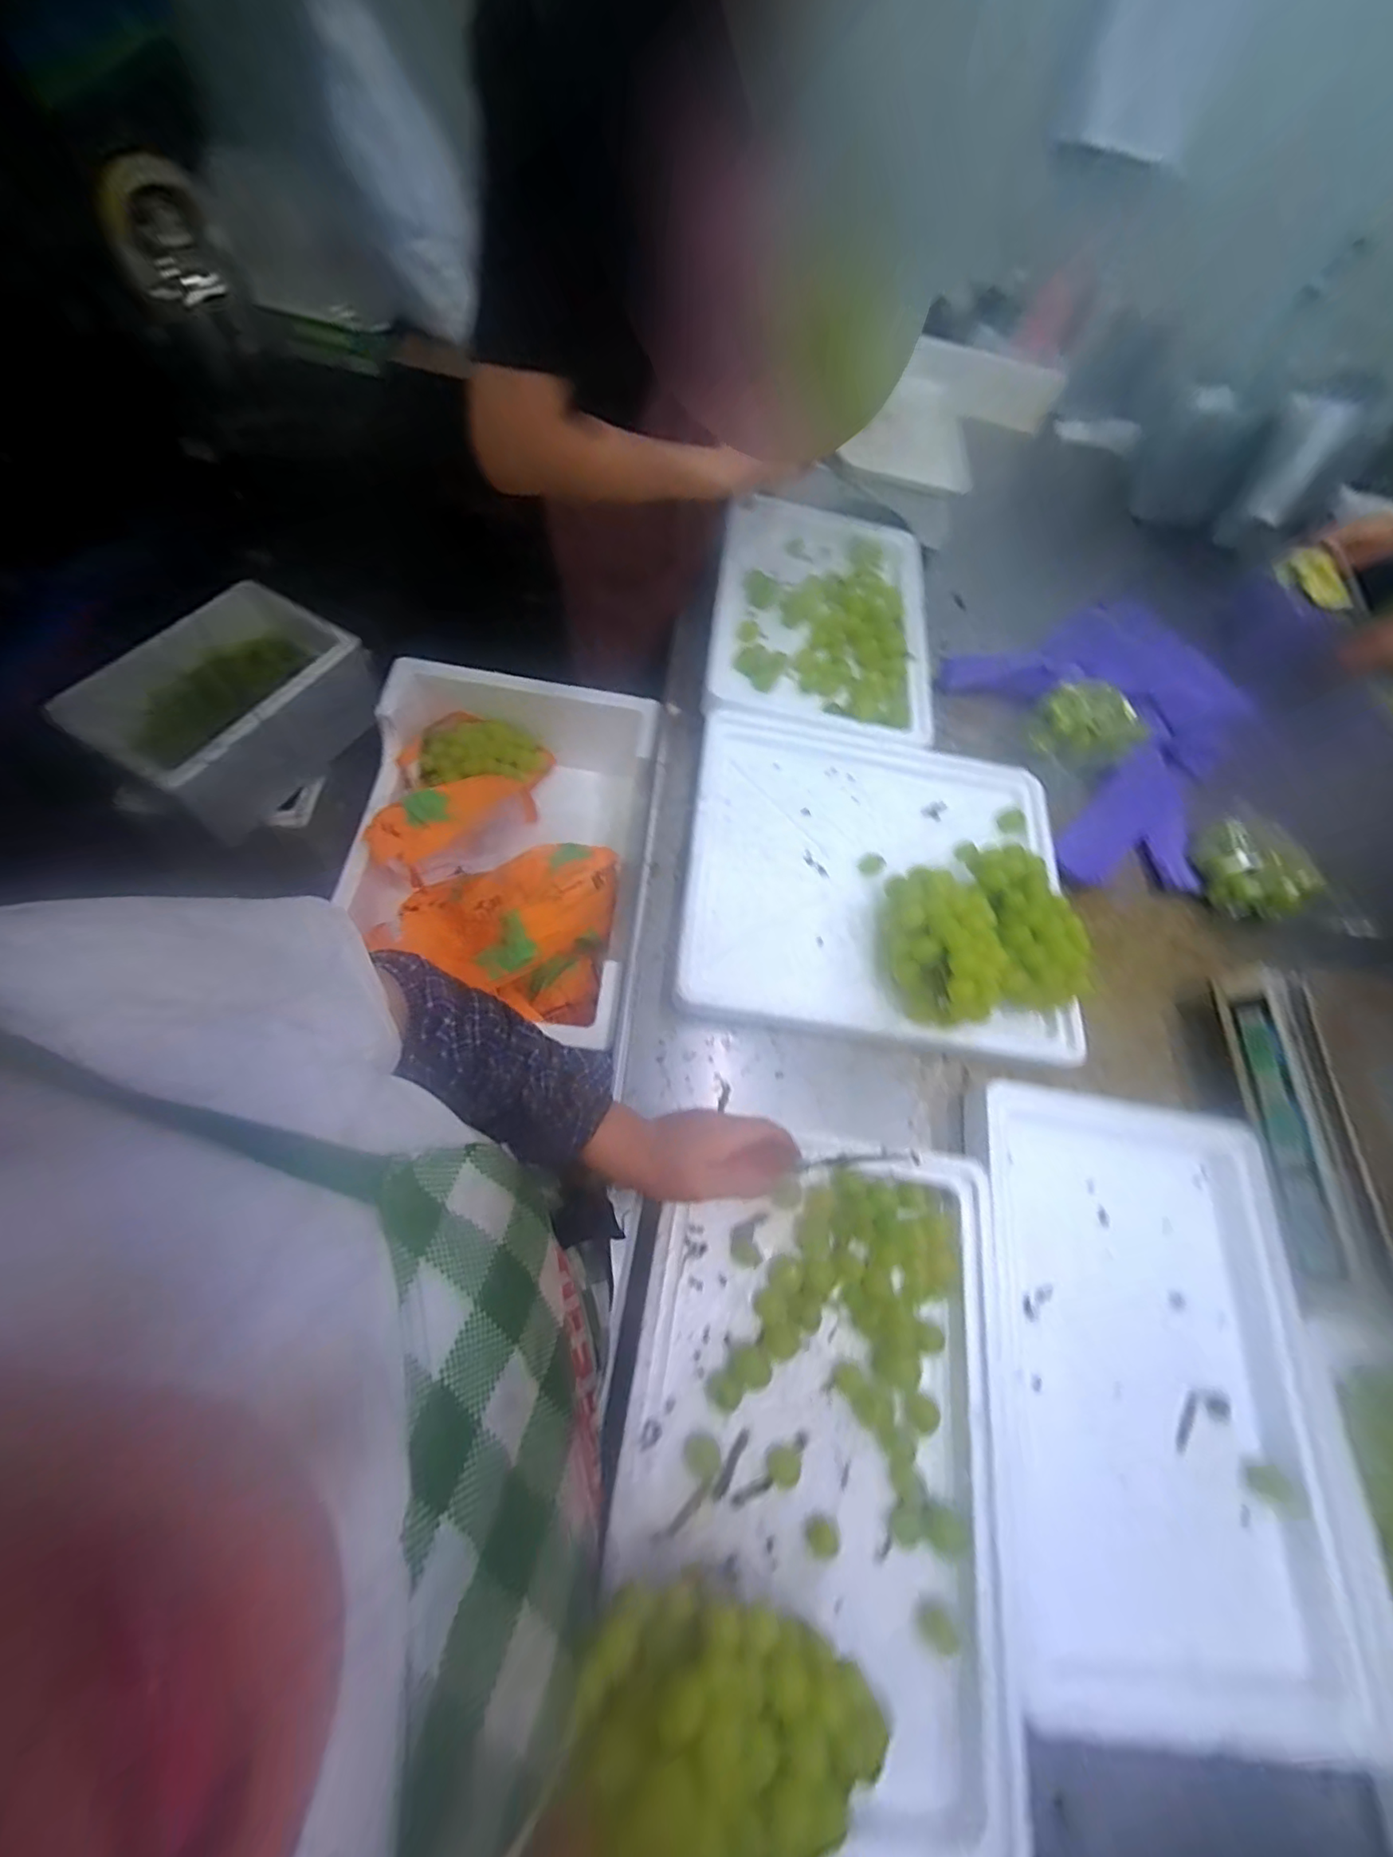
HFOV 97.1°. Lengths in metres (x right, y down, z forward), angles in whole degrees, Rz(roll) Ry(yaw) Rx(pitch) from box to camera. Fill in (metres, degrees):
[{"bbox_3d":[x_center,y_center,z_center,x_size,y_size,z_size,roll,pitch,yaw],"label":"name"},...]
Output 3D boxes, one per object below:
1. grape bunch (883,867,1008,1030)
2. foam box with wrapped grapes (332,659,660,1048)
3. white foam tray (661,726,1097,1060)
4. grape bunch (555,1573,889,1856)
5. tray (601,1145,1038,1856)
[{"bbox_3d":[0.242,0.014,0.634,0.086,0.107,0.169,0,66,-11],"label":"grape bunch"},{"bbox_3d":[-0.248,-0.086,0.789,0.339,0.157,0.469,7,65,-7],"label":"foam box with wrapped grapes"},{"bbox_3d":[0.210,-0.063,0.701,0.439,0.047,0.385,9,65,-6],"label":"white foam tray"},{"bbox_3d":[0.016,0.433,0.324,0.169,0.072,0.090,16,67,3],"label":"grape bunch"},{"bbox_3d":[0.091,0.392,0.476,0.304,0.059,0.439,10,63,-1],"label":"tray"}]

